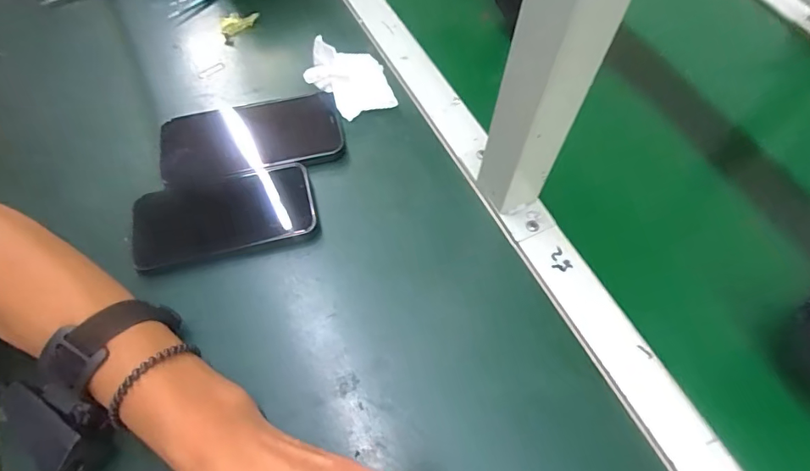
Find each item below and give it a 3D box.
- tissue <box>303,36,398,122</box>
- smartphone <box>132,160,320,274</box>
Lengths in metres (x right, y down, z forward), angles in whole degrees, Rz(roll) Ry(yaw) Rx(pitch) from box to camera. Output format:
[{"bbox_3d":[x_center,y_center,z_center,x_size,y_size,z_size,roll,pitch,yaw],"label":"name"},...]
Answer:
[{"bbox_3d":[-0.053,-0.150,0.452,0.077,0.047,0.058,-17,63,-9],"label":"tissue"},{"bbox_3d":[-0.153,-0.017,0.401,0.147,0.015,0.074,-11,62,-6],"label":"smartphone"}]

